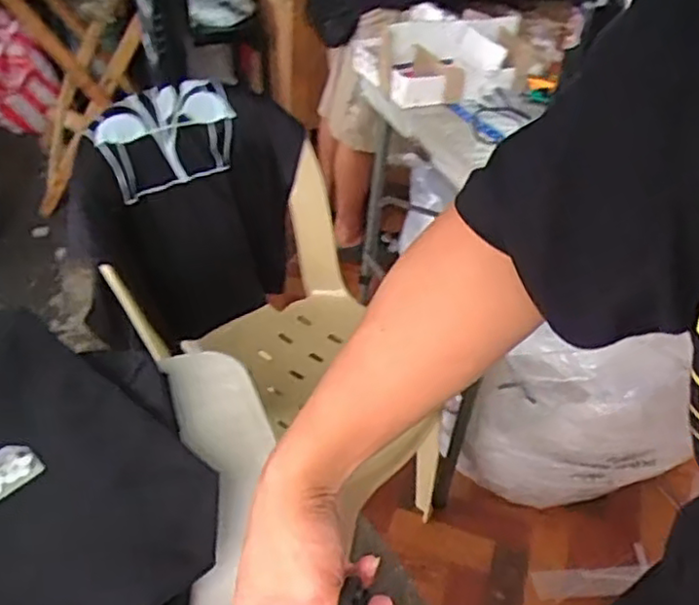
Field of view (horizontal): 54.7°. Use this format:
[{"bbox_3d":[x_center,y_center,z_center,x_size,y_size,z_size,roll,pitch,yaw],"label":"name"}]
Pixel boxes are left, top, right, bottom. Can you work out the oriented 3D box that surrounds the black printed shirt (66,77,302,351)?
[{"bbox_3d":[-0.246,-0.130,1.070,0.154,0.357,0.424,25,41,23],"label":"black printed shirt"}]

